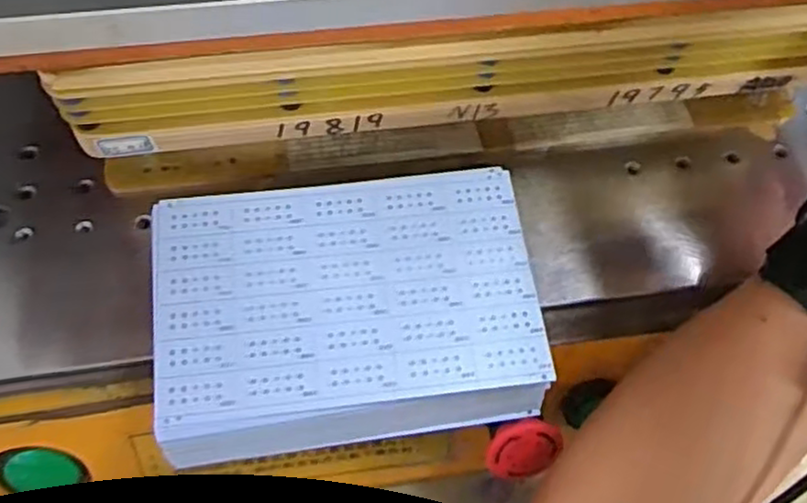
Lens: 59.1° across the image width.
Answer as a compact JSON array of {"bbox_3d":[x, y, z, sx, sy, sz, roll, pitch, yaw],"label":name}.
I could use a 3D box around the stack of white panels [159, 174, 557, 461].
[{"bbox_3d":[-0.025,0.028,0.334,0.172,0.037,0.121,-8,66,-7],"label":"stack of white panels"}]

